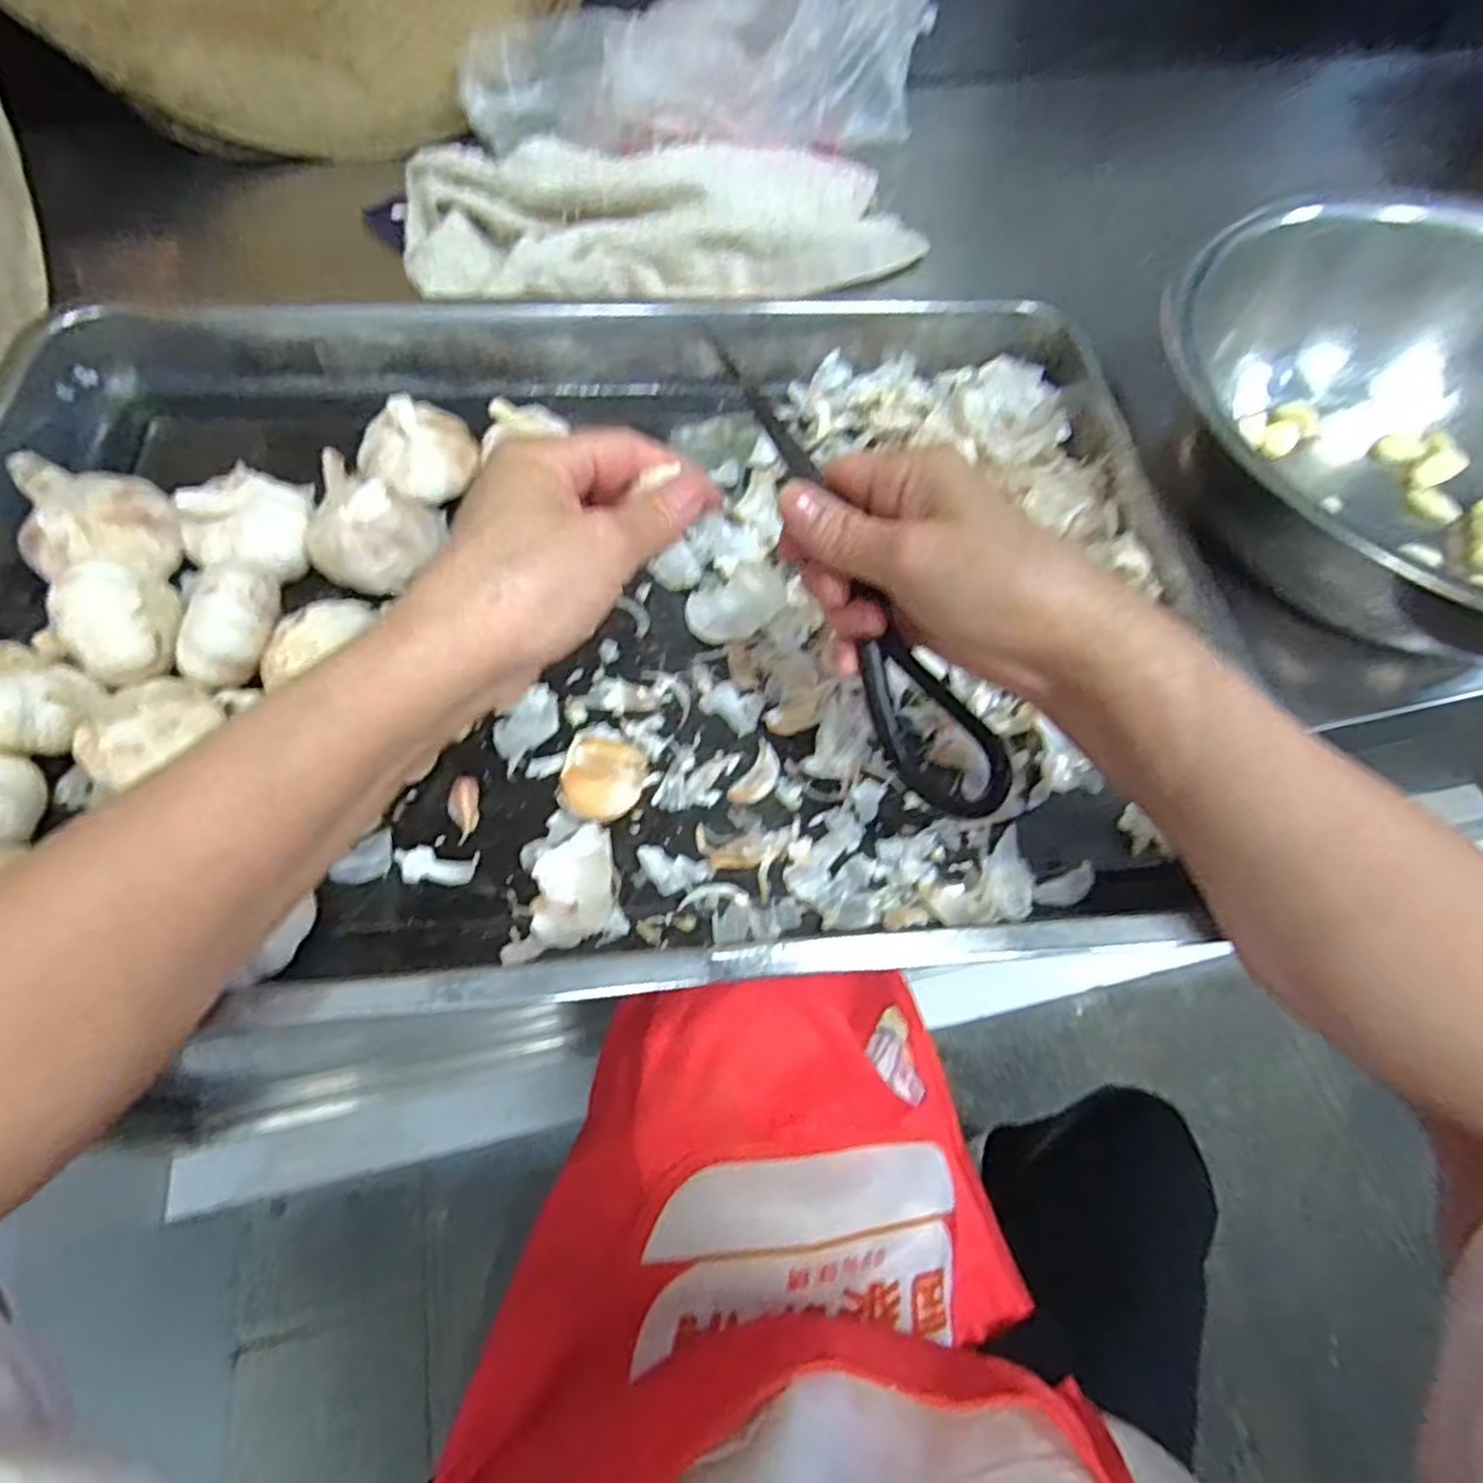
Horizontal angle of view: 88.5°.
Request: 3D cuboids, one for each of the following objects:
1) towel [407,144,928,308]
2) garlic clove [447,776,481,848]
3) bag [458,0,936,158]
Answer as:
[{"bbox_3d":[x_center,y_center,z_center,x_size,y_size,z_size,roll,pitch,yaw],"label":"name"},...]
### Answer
[{"bbox_3d":[-0.047,-0.350,0.507,0.349,0.058,0.111,-4,60,-7],"label":"towel"},{"bbox_3d":[-0.122,0.030,0.336,0.016,0.011,0.028,-15,62,-13],"label":"garlic clove"},{"bbox_3d":[-0.031,-0.469,0.520,0.325,0.171,0.111,-10,60,6],"label":"bag"}]

